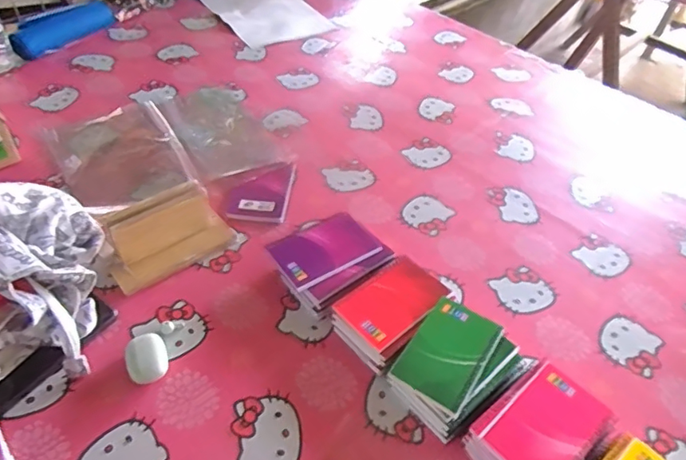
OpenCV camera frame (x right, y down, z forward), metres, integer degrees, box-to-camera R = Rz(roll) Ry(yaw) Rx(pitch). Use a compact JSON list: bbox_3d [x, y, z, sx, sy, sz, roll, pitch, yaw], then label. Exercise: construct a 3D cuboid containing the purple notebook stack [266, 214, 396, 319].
[{"bbox_3d":[-0.025,0.036,0.703,0.134,0.041,0.130,-32,57,-30],"label":"purple notebook stack"}]

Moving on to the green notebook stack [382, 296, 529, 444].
[{"bbox_3d":[0.125,0.157,0.602,0.140,0.043,0.112,-34,58,-32],"label":"green notebook stack"}]

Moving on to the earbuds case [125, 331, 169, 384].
[{"bbox_3d":[-0.220,0.144,0.596,0.044,0.026,0.060,-18,50,-21],"label":"earbuds case"}]

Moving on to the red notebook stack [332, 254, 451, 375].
[{"bbox_3d":[0.061,0.100,0.652,0.095,0.040,0.135,37,54,27],"label":"red notebook stack"}]

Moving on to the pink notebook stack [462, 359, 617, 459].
[{"bbox_3d":[0.204,0.213,0.555,0.137,0.047,0.094,-29,55,-29],"label":"pink notebook stack"}]

